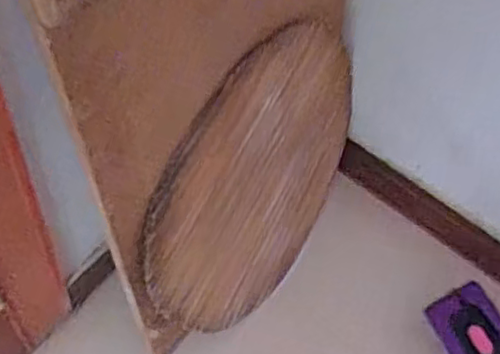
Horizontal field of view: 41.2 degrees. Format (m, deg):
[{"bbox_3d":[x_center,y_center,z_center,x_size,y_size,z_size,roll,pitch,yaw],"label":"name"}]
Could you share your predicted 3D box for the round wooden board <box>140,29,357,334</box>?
[{"bbox_3d":[0.027,0.007,1.077,0.018,0.521,0.498,26,75,27],"label":"round wooden board"}]

